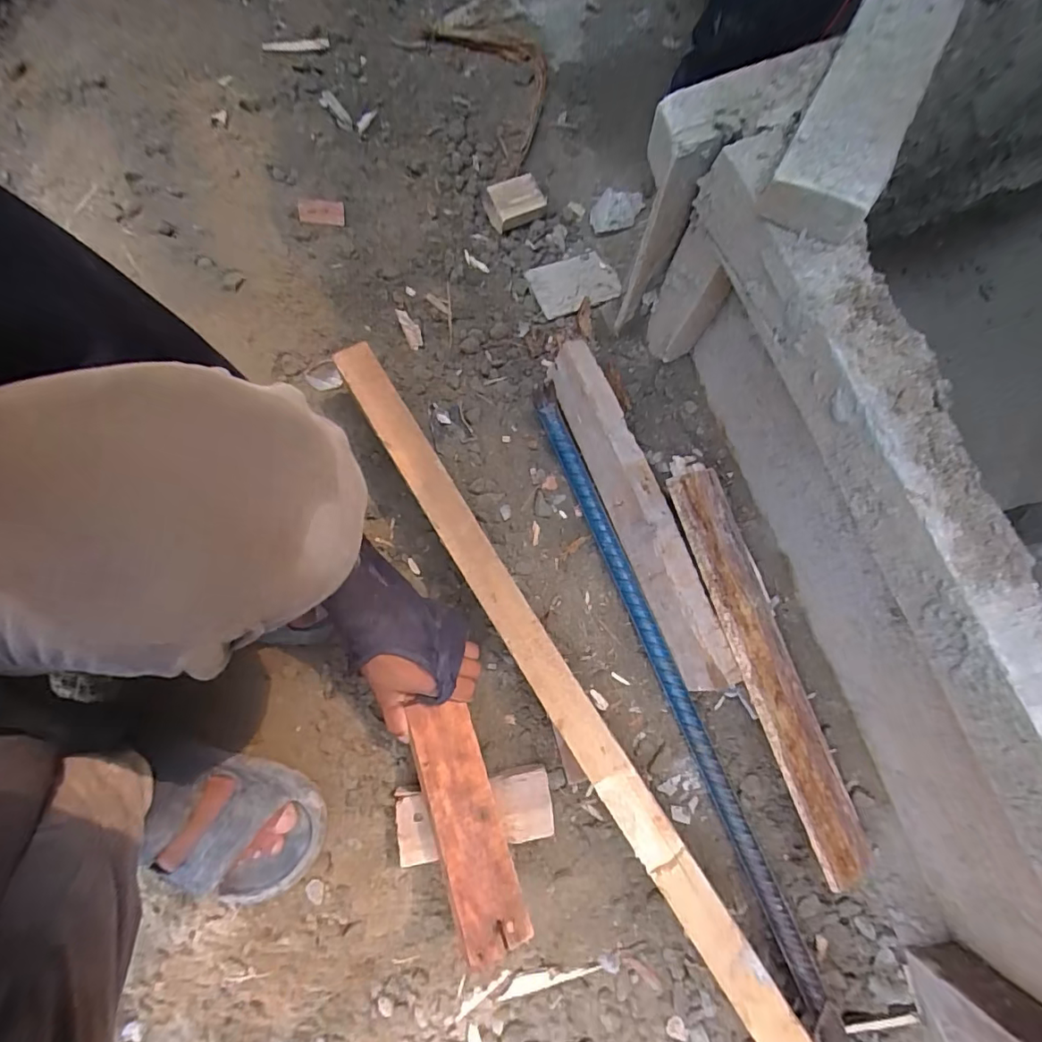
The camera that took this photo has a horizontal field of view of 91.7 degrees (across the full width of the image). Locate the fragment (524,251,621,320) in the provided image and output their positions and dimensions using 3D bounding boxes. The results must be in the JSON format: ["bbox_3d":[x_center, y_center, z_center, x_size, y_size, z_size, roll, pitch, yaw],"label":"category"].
[{"bbox_3d":[0.075,-0.350,0.747,0.131,0.018,0.095,-23,71,-18],"label":"fragment"}]

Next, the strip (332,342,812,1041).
[{"bbox_3d":[0.037,0.158,0.488,0.046,0.018,0.821,-32,79,-6],"label":"strip"}]

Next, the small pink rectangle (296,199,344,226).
[{"bbox_3d":[-0.277,-0.426,0.698,0.066,0.010,0.030,9,105,5],"label":"small pink rectangle"}]

